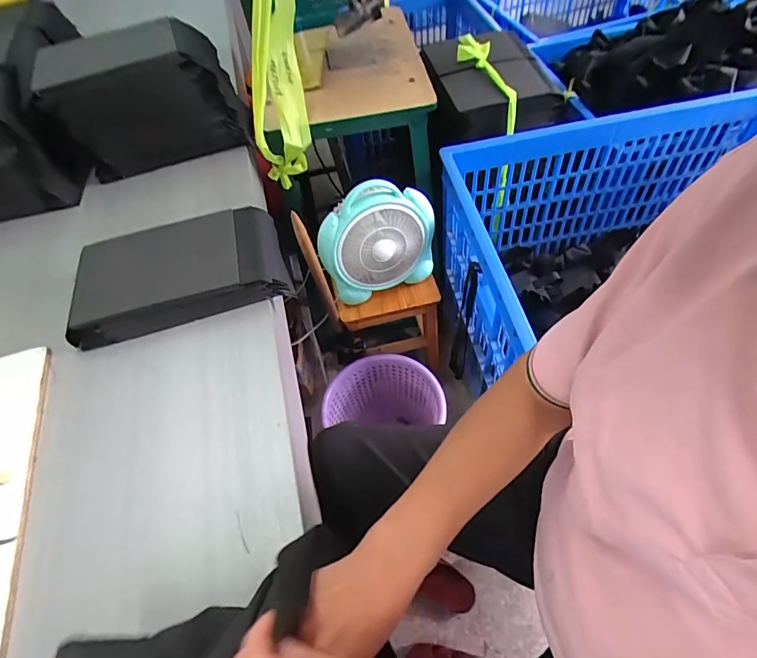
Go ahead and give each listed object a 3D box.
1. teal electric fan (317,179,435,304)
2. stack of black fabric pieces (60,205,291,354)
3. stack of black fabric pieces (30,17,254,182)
[{"bbox_3d":[-0.007,-0.185,0.912,0.237,0.215,0.101,-20,55,-7],"label":"teal electric fan"},{"bbox_3d":[-0.280,-0.080,0.625,0.284,0.072,0.157,-16,54,-7],"label":"stack of black fabric pieces"},{"bbox_3d":[-0.400,-0.398,0.777,0.281,0.169,0.154,-18,54,-8],"label":"stack of black fabric pieces"}]

